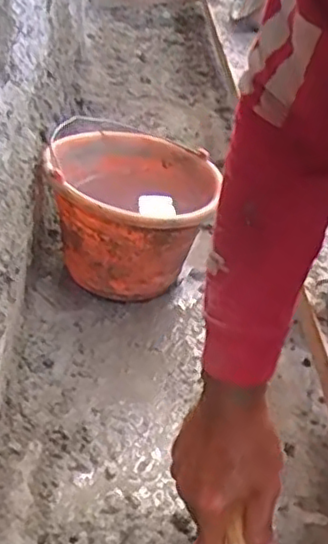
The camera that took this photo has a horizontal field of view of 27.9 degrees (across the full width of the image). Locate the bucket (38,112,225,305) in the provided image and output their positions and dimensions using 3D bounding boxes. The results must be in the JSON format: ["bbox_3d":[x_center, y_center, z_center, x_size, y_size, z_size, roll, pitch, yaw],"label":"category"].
[{"bbox_3d":[-0.041,-0.076,0.914,0.207,0.188,0.225,-4,35,-5],"label":"bucket"}]

